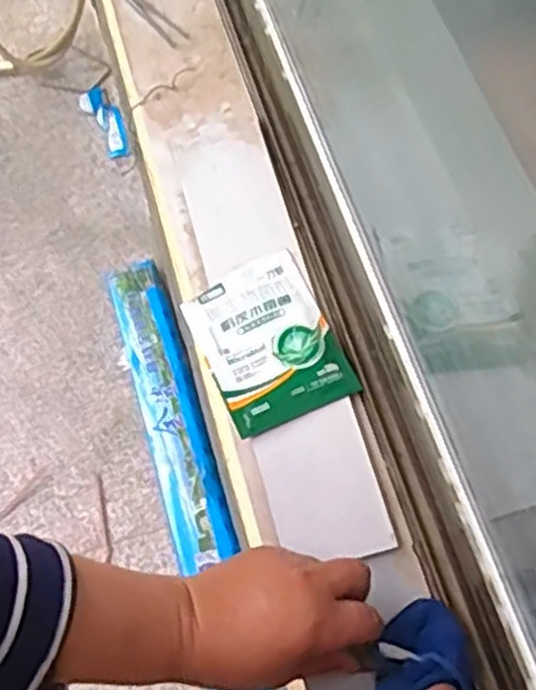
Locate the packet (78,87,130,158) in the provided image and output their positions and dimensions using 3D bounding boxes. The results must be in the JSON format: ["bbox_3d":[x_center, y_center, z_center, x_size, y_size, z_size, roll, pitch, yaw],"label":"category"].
[{"bbox_3d":[-0.352,-0.489,1.701,0.064,0.016,0.194,-26,66,-11],"label":"packet"}]

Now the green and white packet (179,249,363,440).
[{"bbox_3d":[-0.001,-0.004,0.600,0.097,0.006,0.132,-22,65,-9],"label":"green and white packet"}]

